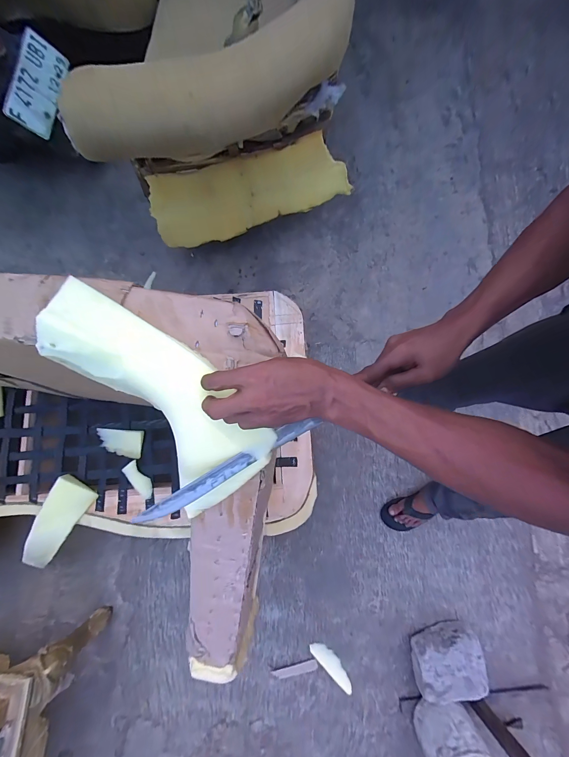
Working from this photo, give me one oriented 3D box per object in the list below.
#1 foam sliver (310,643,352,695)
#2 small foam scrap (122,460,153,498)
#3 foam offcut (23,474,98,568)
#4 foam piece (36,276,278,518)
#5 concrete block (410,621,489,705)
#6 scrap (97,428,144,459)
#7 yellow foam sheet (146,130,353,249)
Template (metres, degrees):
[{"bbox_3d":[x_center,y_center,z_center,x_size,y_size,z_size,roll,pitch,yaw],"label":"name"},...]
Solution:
[{"bbox_3d":[0.159,0.936,0.948,0.049,0.019,0.173,-44,82,-7],"label":"foam sliver"},{"bbox_3d":[-0.463,0.324,0.922,0.058,0.009,0.126,-40,79,-8],"label":"small foam scrap"},{"bbox_3d":[-0.730,0.471,0.916,0.118,0.048,0.333,34,96,6],"label":"foam offcut"},{"bbox_3d":[-0.170,0.018,0.379,0.334,0.045,0.134,44,82,-2],"label":"foam piece"},{"bbox_3d":[0.508,0.883,0.918,0.205,0.100,0.164,-7,79,-1],"label":"concrete block"},{"bbox_3d":[-0.532,0.206,0.939,0.147,0.020,0.087,6,77,2],"label":"scrap"},{"bbox_3d":[-0.105,-0.657,1.037,0.699,0.246,0.038,-19,60,-5],"label":"yellow foam sheet"}]

